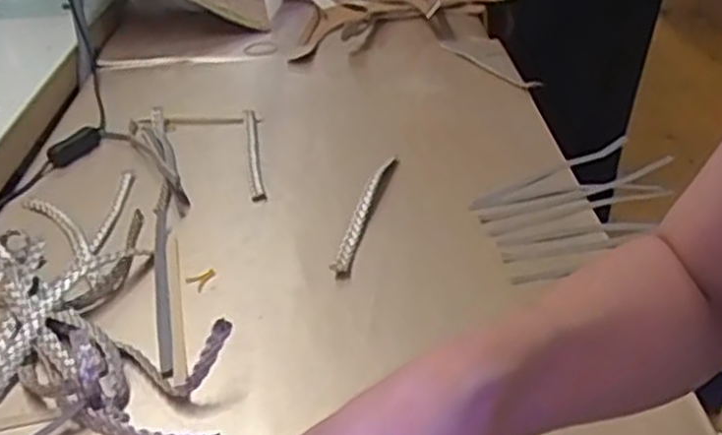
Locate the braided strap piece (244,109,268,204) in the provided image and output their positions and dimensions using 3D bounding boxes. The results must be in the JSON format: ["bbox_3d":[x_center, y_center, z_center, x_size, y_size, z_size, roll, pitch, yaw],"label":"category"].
[{"bbox_3d":[-0.109,-0.067,0.773,0.014,0.007,0.185,-8,32,-7],"label":"braided strap piece"}]

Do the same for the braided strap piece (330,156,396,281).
[{"bbox_3d":[0.003,-0.008,0.665,0.015,0.017,0.183,6,33,14],"label":"braided strap piece"}]

